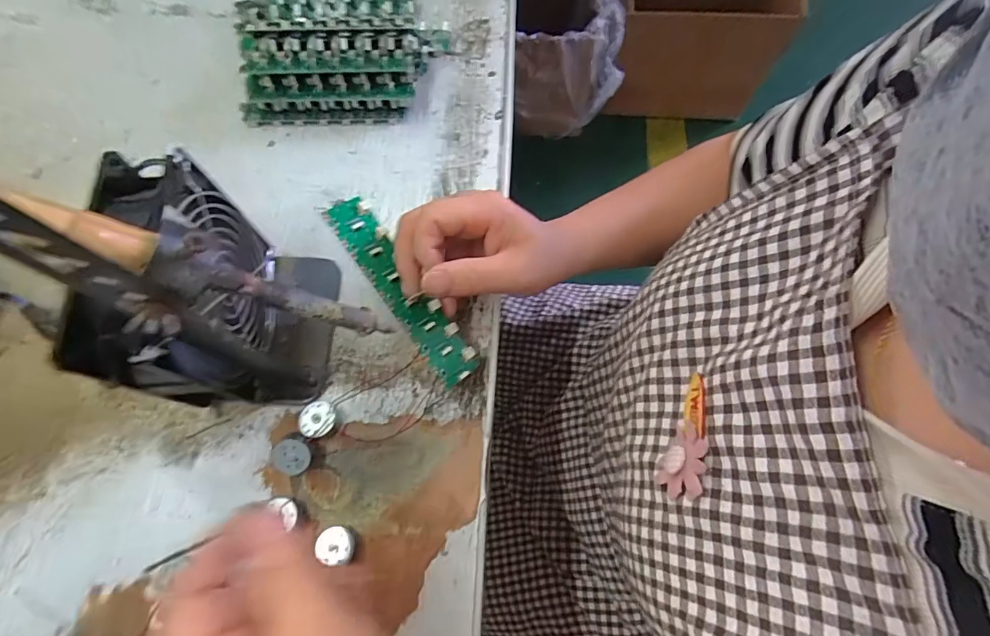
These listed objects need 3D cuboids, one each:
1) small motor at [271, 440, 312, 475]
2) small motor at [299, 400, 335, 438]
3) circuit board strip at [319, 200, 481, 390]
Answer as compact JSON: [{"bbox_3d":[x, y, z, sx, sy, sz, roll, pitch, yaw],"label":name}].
[{"bbox_3d":[-0.130,0.087,0.299,0.022,0.011,0.022,-3,96,-17],"label":"small motor"},{"bbox_3d":[-0.116,0.068,0.310,0.023,0.014,0.023,0,69,0],"label":"small motor"},{"bbox_3d":[-0.059,-0.018,0.303,0.028,0.009,0.136,-36,93,-13],"label":"circuit board strip"}]

